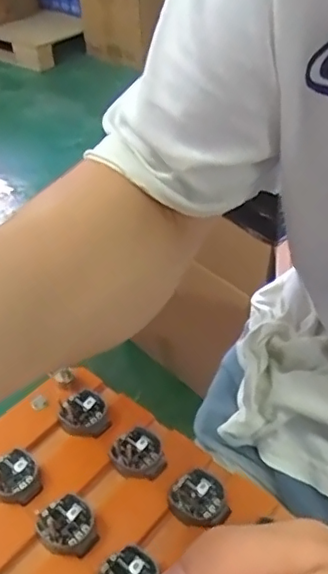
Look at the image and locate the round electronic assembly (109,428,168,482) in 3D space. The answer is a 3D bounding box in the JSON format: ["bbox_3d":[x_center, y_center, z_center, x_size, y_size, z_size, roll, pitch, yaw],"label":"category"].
[{"bbox_3d":[-0.014,0.088,0.303,0.026,0.007,0.029,-18,44,-17],"label":"round electronic assembly"}]

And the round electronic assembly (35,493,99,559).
[{"bbox_3d":[-0.046,0.114,0.275,0.026,0.005,0.029,-15,43,-14],"label":"round electronic assembly"}]

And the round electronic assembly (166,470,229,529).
[{"bbox_3d":[0.016,0.104,0.284,0.027,0.005,0.028,-1,42,1],"label":"round electronic assembly"}]

